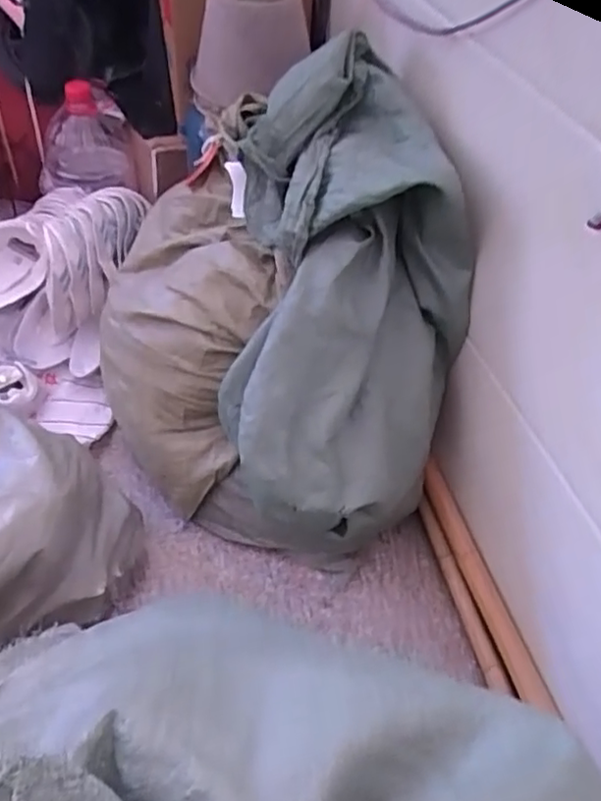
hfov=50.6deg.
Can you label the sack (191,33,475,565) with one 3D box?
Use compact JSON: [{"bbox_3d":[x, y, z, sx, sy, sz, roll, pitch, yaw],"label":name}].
[{"bbox_3d":[0.076,-0.156,1.111,0.418,0.942,0.284,7,3,0],"label":"sack"}]

